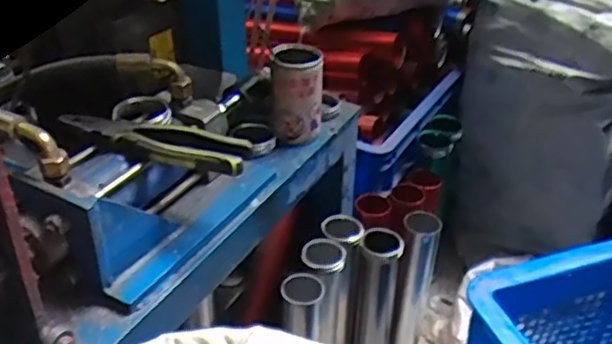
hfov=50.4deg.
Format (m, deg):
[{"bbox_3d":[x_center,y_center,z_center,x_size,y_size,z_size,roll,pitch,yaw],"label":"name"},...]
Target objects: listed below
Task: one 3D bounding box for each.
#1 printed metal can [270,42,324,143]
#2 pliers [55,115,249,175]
[{"bbox_3d":[-0.012,-0.100,0.825,0.065,0.108,0.061,2,35,-1],"label":"printed metal can"},{"bbox_3d":[-0.148,-0.034,0.654,0.192,0.020,0.058,12,36,14],"label":"pliers"}]

